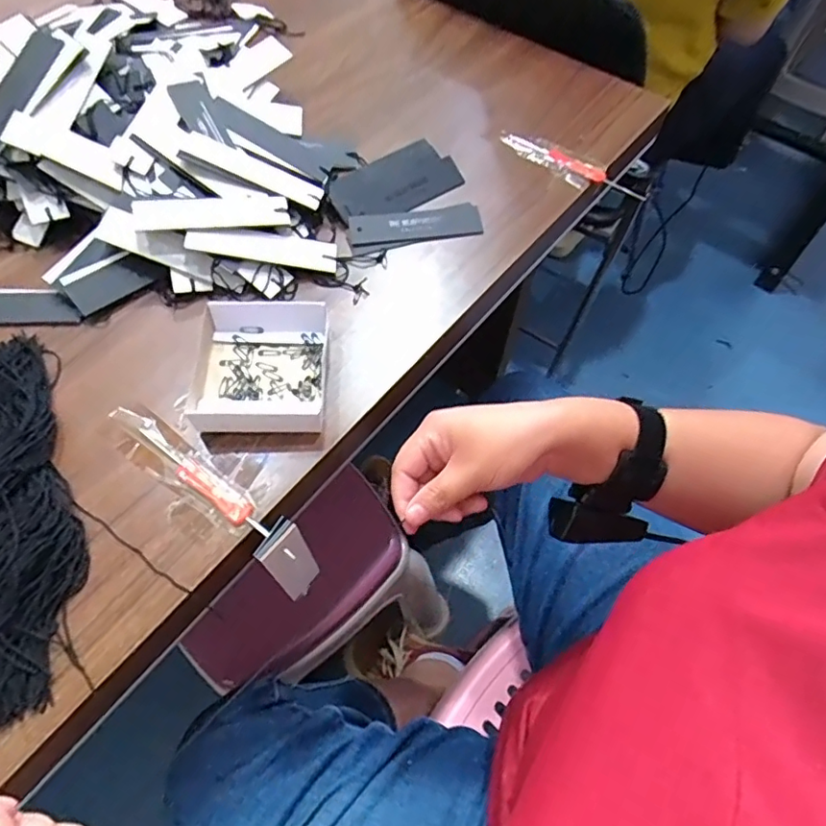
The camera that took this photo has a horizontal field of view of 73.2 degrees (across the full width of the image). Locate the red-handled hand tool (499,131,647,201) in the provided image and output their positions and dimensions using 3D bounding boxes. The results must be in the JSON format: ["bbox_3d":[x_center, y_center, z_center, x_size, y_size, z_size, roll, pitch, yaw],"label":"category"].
[{"bbox_3d":[0.162,-0.258,0.577,0.164,0.010,0.023,35,66,17],"label":"red-handled hand tool"}]

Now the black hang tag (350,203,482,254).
[{"bbox_3d":[0.003,-0.177,0.531,0.123,0.004,0.039,-10,74,-7],"label":"black hang tag"}]

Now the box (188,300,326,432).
[{"bbox_3d":[-0.122,-0.038,0.437,0.100,0.025,0.105,0,61,-1],"label":"box"}]

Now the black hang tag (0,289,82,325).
[{"bbox_3d":[-0.346,-0.092,0.474,0.122,0.005,0.039,0,61,0],"label":"black hang tag"}]

